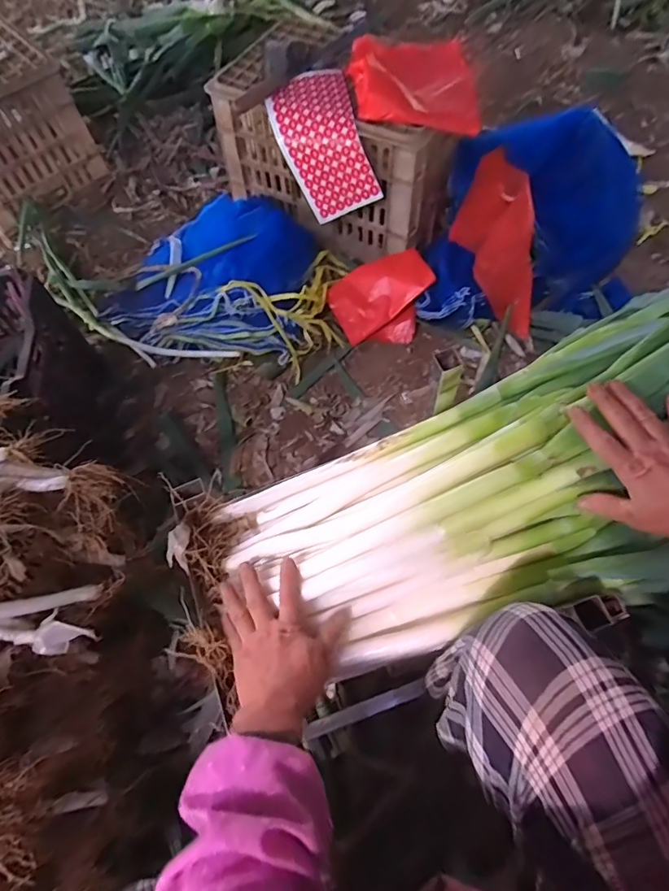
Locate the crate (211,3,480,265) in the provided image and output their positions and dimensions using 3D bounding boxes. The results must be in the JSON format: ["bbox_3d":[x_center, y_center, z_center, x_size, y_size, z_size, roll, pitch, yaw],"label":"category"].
[{"bbox_3d":[0.016,-0.658,1.080,0.495,0.281,0.314,35,69,18],"label":"crate"}]

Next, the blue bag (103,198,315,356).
[{"bbox_3d":[-0.277,-0.394,1.087,0.460,0.128,0.393,8,65,5],"label":"blue bag"}]

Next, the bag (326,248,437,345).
[{"bbox_3d":[0.100,-0.315,1.032,0.212,0.091,0.156,-12,65,-4],"label":"bag"}]

